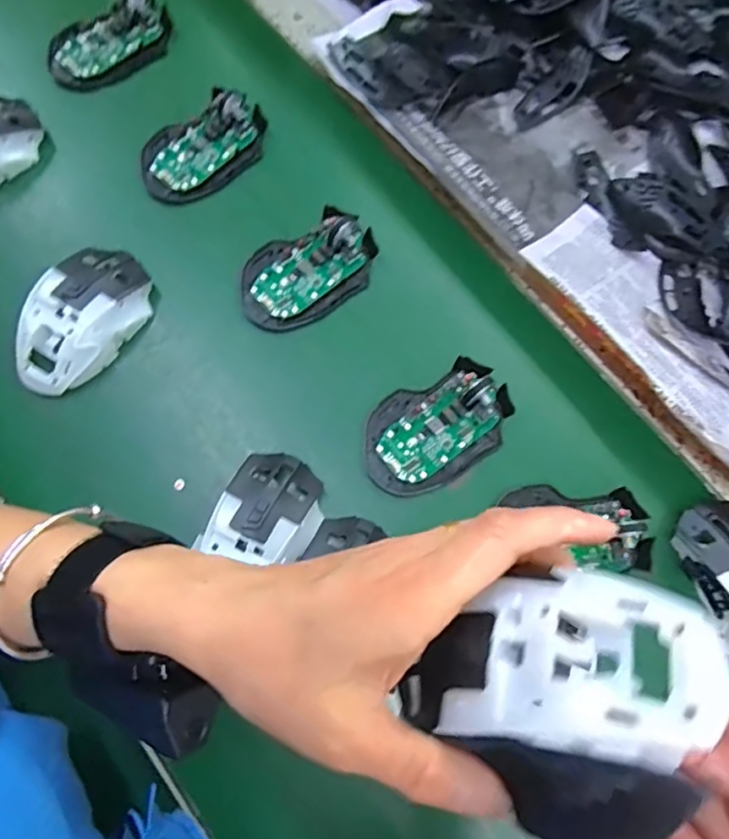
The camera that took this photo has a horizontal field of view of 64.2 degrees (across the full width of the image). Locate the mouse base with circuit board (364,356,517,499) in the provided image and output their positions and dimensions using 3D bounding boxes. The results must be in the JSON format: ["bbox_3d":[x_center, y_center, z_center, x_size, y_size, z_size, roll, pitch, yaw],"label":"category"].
[{"bbox_3d":[0.052,0.004,0.418,0.114,0.023,0.075,-36,78,-8],"label":"mouse base with circuit board"}]

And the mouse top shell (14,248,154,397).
[{"bbox_3d":[-0.205,-0.073,0.424,0.064,0.041,0.119,32,78,8],"label":"mouse top shell"}]

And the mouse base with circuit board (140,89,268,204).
[{"bbox_3d":[-0.134,-0.229,0.483,0.114,0.019,0.066,-36,78,-8],"label":"mouse base with circuit board"}]

